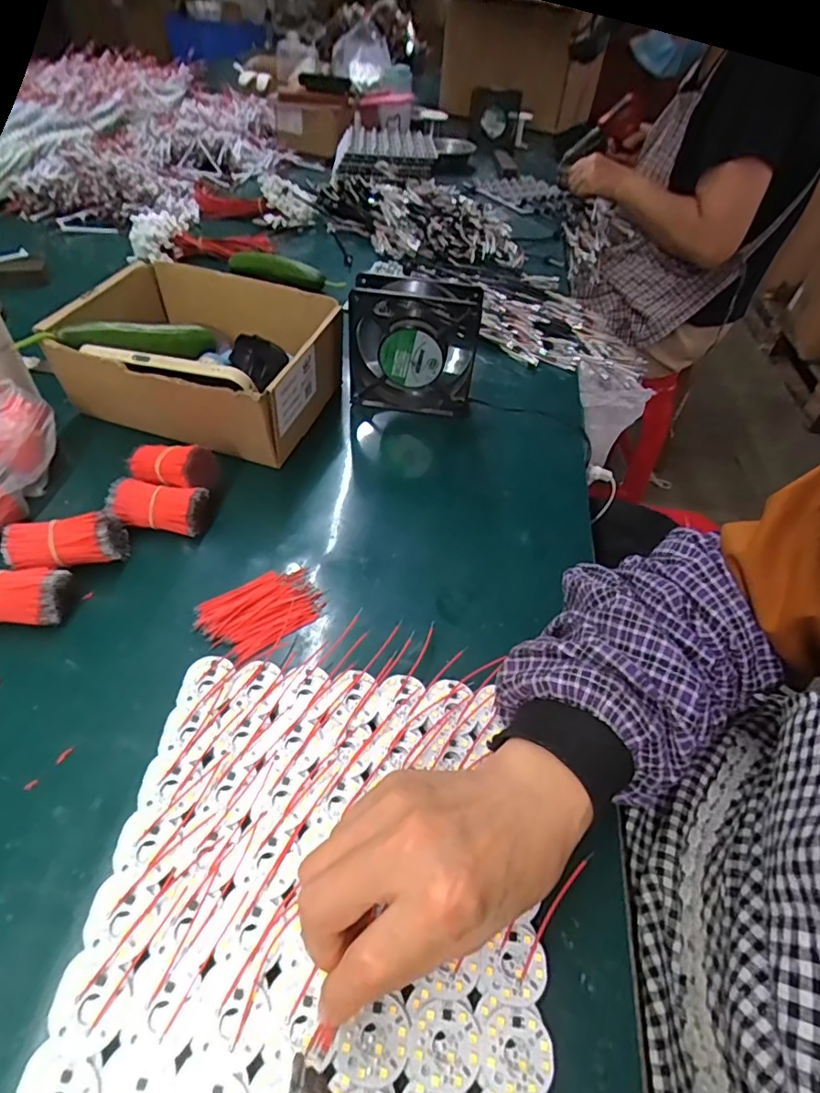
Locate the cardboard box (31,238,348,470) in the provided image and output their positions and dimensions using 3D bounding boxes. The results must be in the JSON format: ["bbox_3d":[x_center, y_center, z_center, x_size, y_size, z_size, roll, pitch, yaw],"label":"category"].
[{"bbox_3d":[-0.193,-0.179,0.528,0.219,0.089,0.171,17,48,10],"label":"cardboard box"}]

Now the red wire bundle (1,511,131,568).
[{"bbox_3d":[-0.251,-0.001,0.402,0.076,0.035,0.031,-10,49,-15],"label":"red wire bundle"}]

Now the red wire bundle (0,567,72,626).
[{"bbox_3d":[-0.273,0.032,0.369,0.071,0.039,0.034,-3,48,-9],"label":"red wire bundle"}]

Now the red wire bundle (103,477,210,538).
[{"bbox_3d":[-0.198,-0.030,0.437,0.072,0.029,0.038,8,47,1],"label":"red wire bundle"}]

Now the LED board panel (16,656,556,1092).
[{"bbox_3d":[-0.044,0.162,0.283,0.211,0.009,0.216,6,48,-1],"label":"LED board panel"}]

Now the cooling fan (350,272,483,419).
[{"bbox_3d":[0.004,-0.196,0.541,0.118,0.115,0.048,10,47,3],"label":"cooling fan"}]

